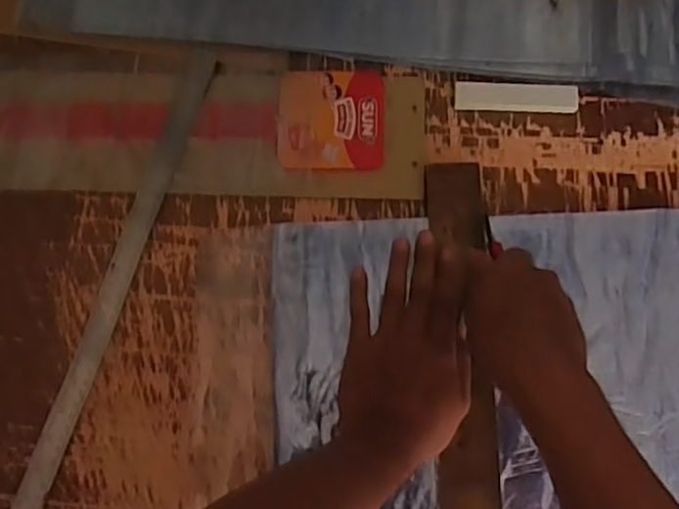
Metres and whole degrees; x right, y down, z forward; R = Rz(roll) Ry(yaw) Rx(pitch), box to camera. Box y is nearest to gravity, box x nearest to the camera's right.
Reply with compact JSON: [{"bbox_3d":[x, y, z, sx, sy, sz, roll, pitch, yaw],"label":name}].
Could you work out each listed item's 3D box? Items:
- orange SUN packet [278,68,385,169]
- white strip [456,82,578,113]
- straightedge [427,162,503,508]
[{"bbox_3d":[-0.007,-0.128,0.591,0.097,0.005,0.101,1,75,2],"label":"orange SUN packet"},{"bbox_3d":[0.166,-0.149,0.589,0.112,0.008,0.028,0,75,2],"label":"white strip"},{"bbox_3d":[0.105,0.130,0.514,0.049,0.014,0.435,-3,76,10],"label":"straightedge"}]

